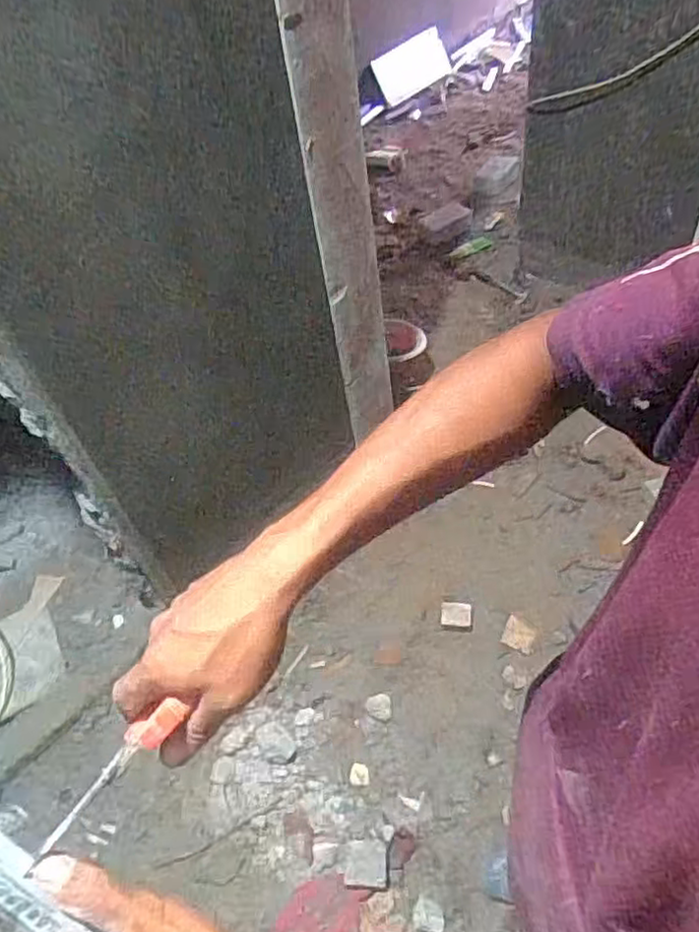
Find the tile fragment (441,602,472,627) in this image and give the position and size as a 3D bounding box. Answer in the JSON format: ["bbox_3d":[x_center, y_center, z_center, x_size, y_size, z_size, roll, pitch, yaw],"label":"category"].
[{"bbox_3d":[0.254,0.351,1.569,0.071,0.014,0.056,6,63,-5],"label":"tile fragment"}]

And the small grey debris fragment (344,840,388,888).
[{"bbox_3d":[0.031,0.755,1.252,0.079,0.009,0.076,-1,49,8],"label":"small grey debris fragment"}]

